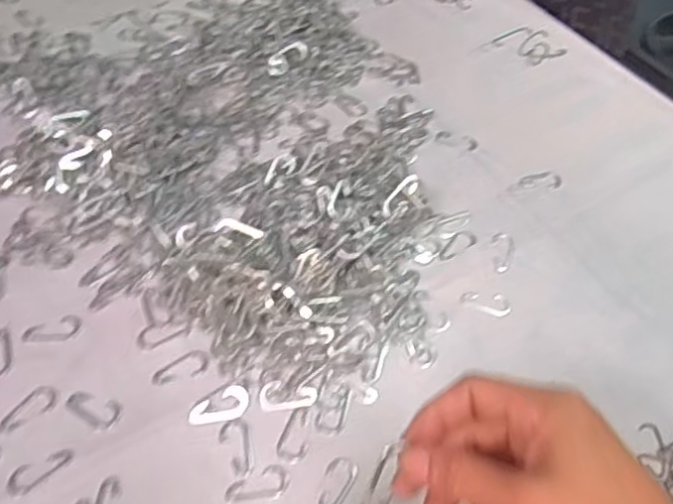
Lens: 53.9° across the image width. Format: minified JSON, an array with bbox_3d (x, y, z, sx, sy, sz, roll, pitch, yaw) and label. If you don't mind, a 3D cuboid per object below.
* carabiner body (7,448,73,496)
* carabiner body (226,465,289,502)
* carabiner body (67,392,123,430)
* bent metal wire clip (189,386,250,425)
[{"bbox_3d":[-0.178,0.130,0.397,0.038,0.004,0.017,-31,60,-25],"label":"carabiner body"},{"bbox_3d":[-0.048,0.140,0.399,0.038,0.004,0.019,-8,52,-10],"label":"carabiner body"},{"bbox_3d":[-0.156,0.099,0.425,0.035,0.004,0.019,28,55,17],"label":"carabiner body"},{"bbox_3d":[-0.076,0.098,0.428,0.038,0.004,0.022,-7,52,-10],"label":"bent metal wire clip"}]

